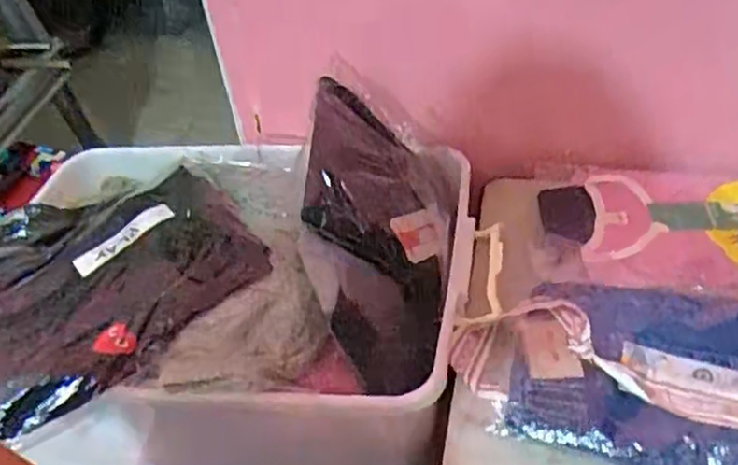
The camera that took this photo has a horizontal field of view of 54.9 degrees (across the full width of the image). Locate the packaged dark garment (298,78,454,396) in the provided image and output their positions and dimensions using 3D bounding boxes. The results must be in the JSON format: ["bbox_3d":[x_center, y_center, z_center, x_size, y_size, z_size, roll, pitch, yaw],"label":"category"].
[{"bbox_3d":[0.006,-0.005,0.707,0.052,0.186,0.323,-32,39,39],"label":"packaged dark garment"}]

